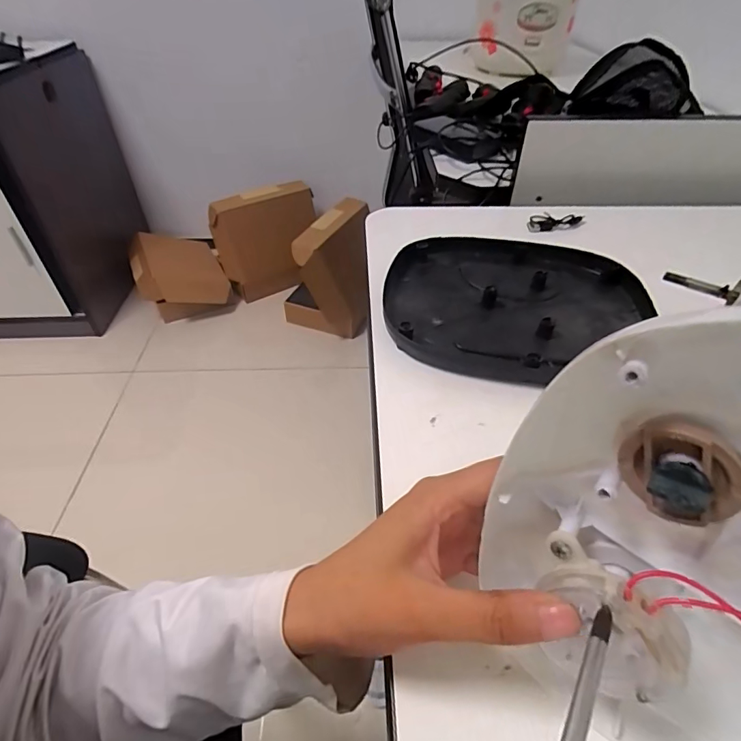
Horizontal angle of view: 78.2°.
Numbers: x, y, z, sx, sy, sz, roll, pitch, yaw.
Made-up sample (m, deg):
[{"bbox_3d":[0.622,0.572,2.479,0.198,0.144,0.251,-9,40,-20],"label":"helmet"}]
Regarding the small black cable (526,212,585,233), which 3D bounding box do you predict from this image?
[{"bbox_3d":[0.213,-0.176,0.533,0.069,0.010,0.030,-14,46,-14],"label":"small black cable"}]

